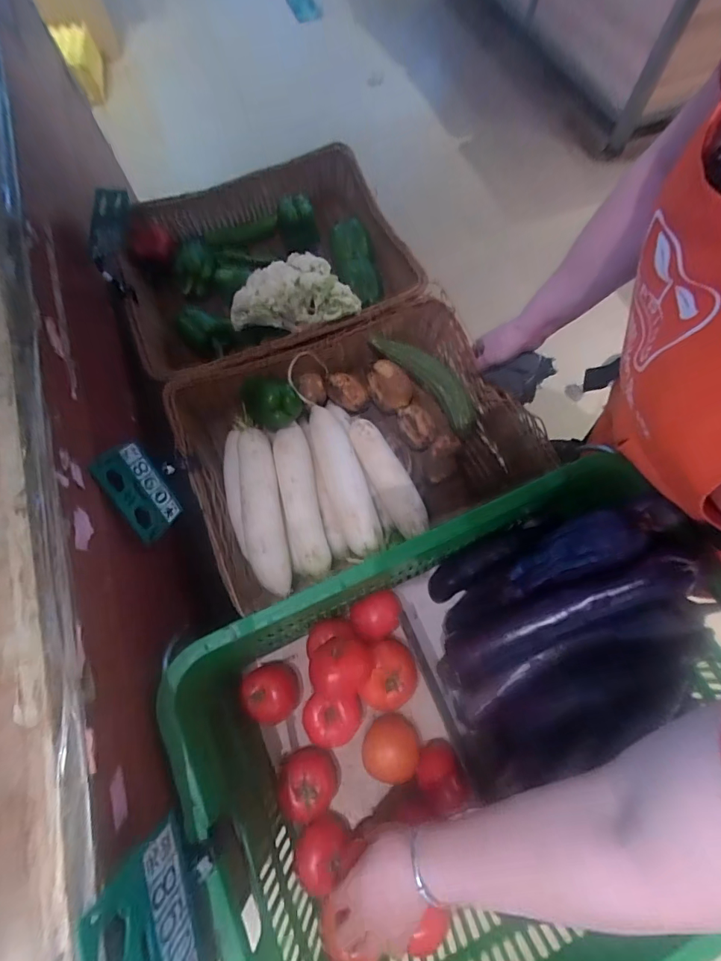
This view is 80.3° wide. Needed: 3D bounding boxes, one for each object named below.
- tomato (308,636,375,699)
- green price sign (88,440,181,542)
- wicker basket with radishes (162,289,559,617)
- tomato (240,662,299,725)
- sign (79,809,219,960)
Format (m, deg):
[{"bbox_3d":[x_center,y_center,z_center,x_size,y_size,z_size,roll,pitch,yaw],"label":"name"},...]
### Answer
[{"bbox_3d":[-0.023,0.225,0.520,0.074,0.065,0.063,0,70,1],"label":"tomato"},{"bbox_3d":[-0.273,0.012,0.527,0.008,0.094,0.113,-21,108,17],"label":"green price sign"},{"bbox_3d":[-0.016,-0.064,0.676,0.487,0.113,0.375,-24,71,-8],"label":"wicker basket with radishes"},{"bbox_3d":[-0.115,0.276,0.558,0.067,0.055,0.067,-6,70,-2],"label":"tomato"},{"bbox_3d":[-0.138,0.316,0.295,0.027,0.132,0.125,-18,70,-6],"label":"sign"}]

